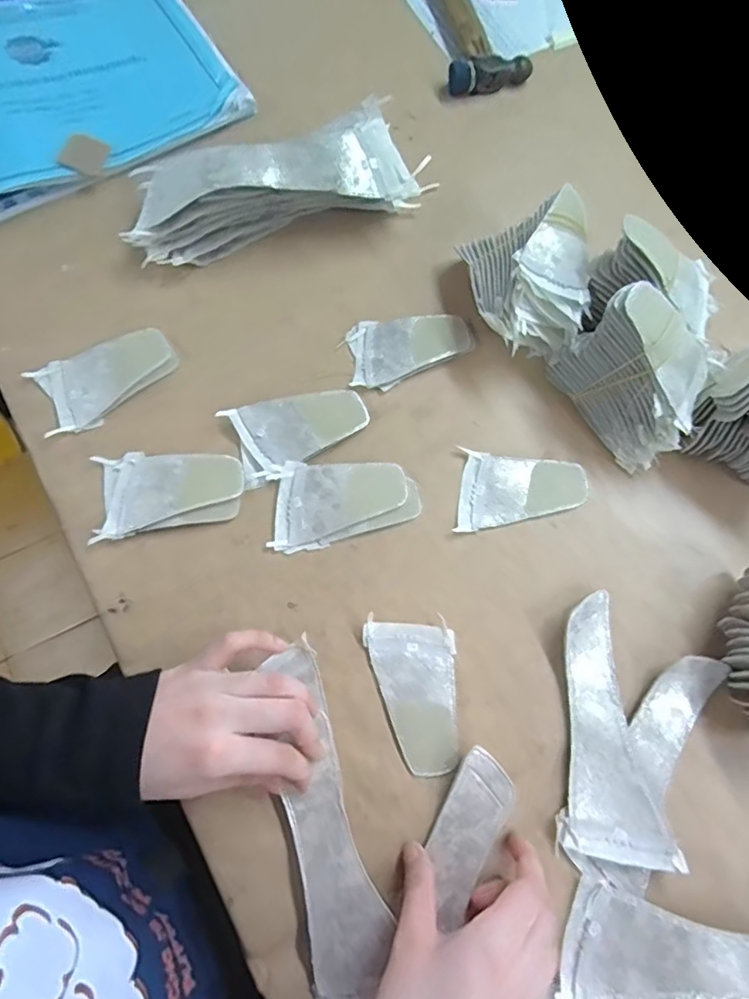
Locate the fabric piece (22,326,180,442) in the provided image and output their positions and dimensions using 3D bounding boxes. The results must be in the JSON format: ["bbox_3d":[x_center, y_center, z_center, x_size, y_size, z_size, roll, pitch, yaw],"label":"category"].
[{"bbox_3d":[-0.203,-0.092,0.433,0.103,0.008,0.060,-25,76,-9],"label":"fabric piece"}]

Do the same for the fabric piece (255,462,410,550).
[{"bbox_3d":[-0.029,-0.005,0.410,0.102,0.009,0.057,-17,75,-7],"label":"fabric piece"}]

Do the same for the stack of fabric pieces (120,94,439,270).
[{"bbox_3d":[-0.073,-0.252,0.456,0.245,0.060,0.073,-12,74,-5],"label":"stack of fabric pieces"}]

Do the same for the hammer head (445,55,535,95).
[{"bbox_3d":[0.109,-0.397,0.527,0.081,0.026,0.022,-11,74,-5],"label":"hammer head"}]

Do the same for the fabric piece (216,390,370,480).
[{"bbox_3d":[-0.055,-0.058,0.423,0.094,0.013,0.056,-25,76,-8],"label":"fabric piece"}]

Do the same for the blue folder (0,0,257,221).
[{"bbox_3d":[-0.284,-0.366,0.495,0.290,0.041,0.203,-30,77,-10],"label":"blue folder"}]

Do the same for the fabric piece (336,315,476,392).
[{"bbox_3d":[0.026,-0.123,0.449,0.097,0.007,0.057,-17,75,-6],"label":"fabric piece"}]

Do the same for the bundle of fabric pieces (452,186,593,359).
[{"bbox_3d":[0.120,-0.163,0.430,0.089,0.073,0.103,-14,74,-6],"label":"bundle of fabric pieces"}]

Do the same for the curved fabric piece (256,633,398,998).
[{"bbox_3d":[-0.028,0.193,0.343,0.048,0.012,0.208,-11,72,-5],"label":"curved fabric piece"}]

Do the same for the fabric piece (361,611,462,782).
[{"bbox_3d":[0.029,0.126,0.369,0.055,0.005,0.096,-9,74,-4],"label":"fabric piece"}]

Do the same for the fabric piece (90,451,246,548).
[{"bbox_3d":[-0.147,-0.005,0.405,0.101,0.009,0.062,-2,74,-2],"label":"fabric piece"}]

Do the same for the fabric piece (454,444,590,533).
[{"bbox_3d":[0.110,-0.004,0.418,0.094,0.005,0.061,4,73,0],"label":"fabric piece"}]

